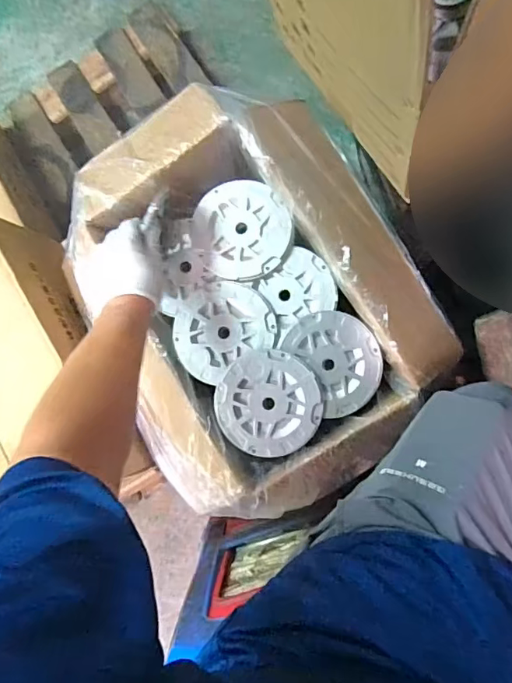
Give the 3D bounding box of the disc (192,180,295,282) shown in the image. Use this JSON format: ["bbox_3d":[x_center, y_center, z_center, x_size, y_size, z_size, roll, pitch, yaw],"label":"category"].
[{"bbox_3d":[-0.020,-0.154,0.674,0.139,0.014,0.132,-1,86,9],"label":"disc"}]

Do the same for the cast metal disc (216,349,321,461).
[{"bbox_3d":[0.017,0.081,0.648,0.136,0.015,0.136,-1,86,9],"label":"cast metal disc"}]

